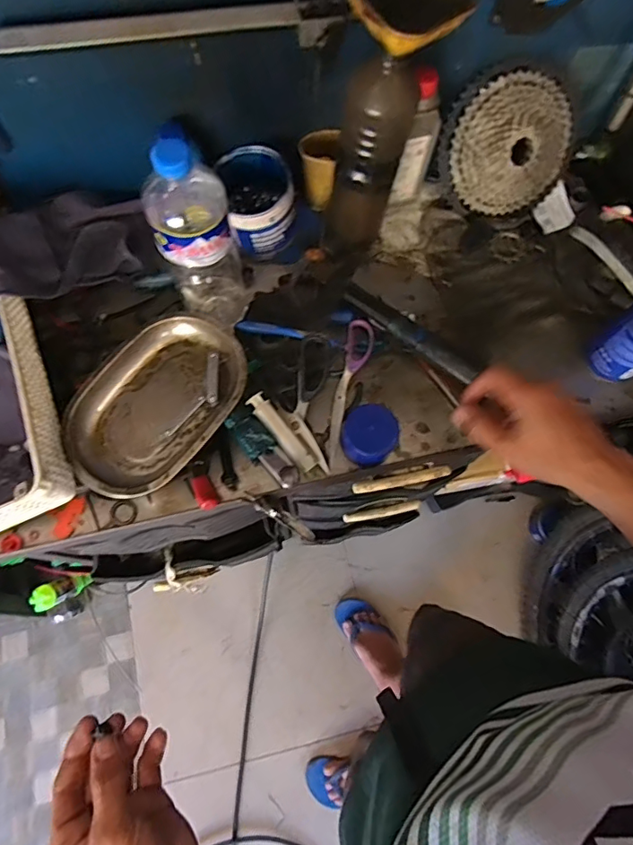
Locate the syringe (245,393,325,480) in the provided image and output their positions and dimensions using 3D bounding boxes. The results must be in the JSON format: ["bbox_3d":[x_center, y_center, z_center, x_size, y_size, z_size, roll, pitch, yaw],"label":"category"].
[{"bbox_3d":[-0.035,0.018,0.585,0.023,0.018,0.123,-39,92,-13],"label":"syringe"}]

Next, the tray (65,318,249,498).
[{"bbox_3d":[-0.183,-0.022,0.571,0.153,0.036,0.225,36,74,10],"label":"tray"}]

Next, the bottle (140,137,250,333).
[{"bbox_3d":[-0.127,-0.189,0.542,0.081,0.269,0.088,-9,72,-5],"label":"bottle"}]

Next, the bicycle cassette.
[{"bbox_3d":[0.257,-0.363,0.660,0.188,0.185,0.043,-26,35,8],"label":"bicycle cassette"}]

